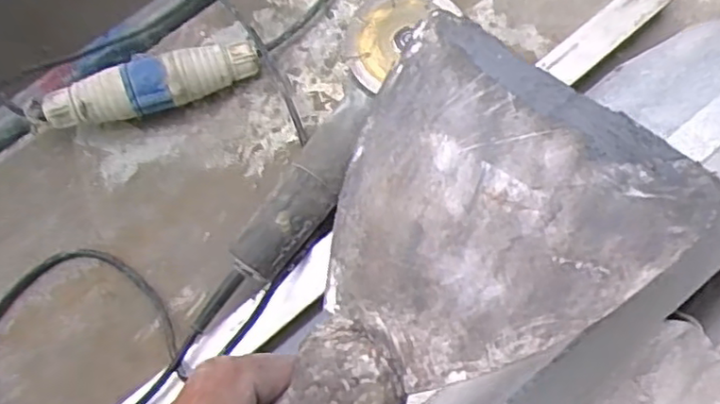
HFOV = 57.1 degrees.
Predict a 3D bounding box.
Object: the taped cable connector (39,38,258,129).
[{"bbox_3d":[-0.196,-0.110,0.637,0.199,0.051,0.043,-15,75,-4],"label":"taped cable connector"}]

